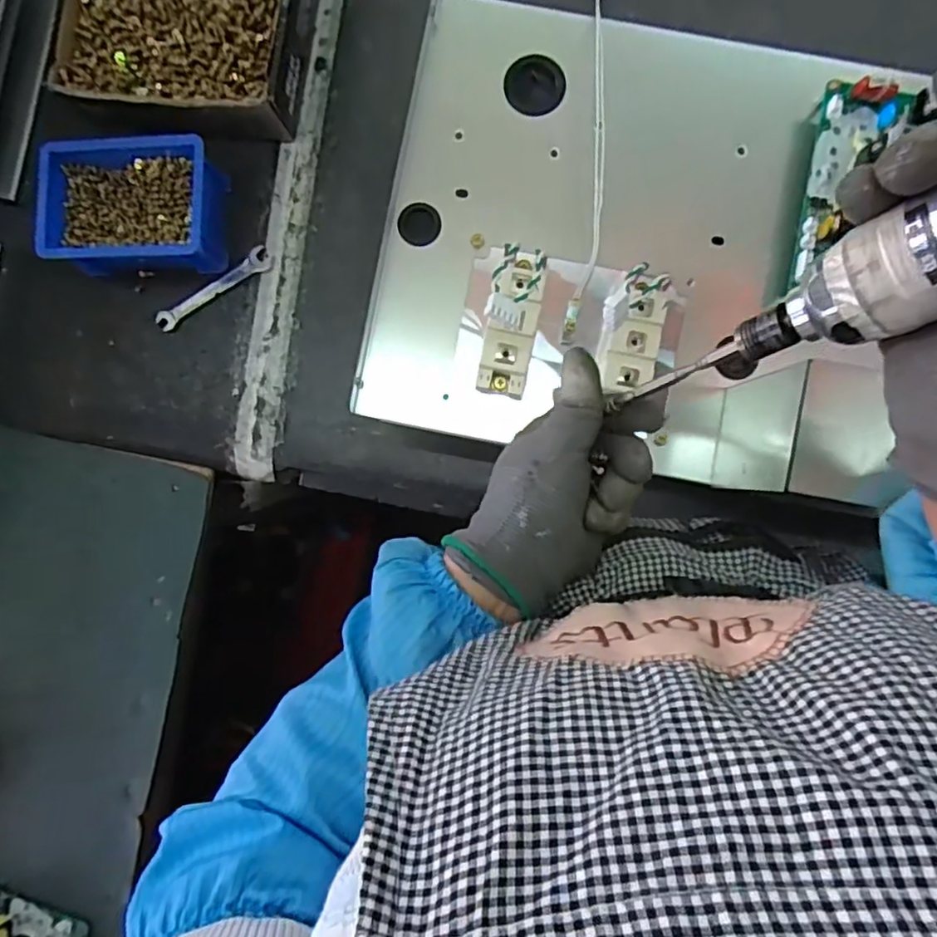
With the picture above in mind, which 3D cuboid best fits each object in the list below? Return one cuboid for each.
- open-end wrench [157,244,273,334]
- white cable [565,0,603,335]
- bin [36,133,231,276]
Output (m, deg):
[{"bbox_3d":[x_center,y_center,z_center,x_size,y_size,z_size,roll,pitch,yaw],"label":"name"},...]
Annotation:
[{"bbox_3d":[-0.230,-0.161,0.555,0.115,0.004,0.026,-29,86,8],"label":"open-end wrench"},{"bbox_3d":[0.086,-0.214,0.425,0.018,0.018,0.242,5,91,9],"label":"white cable"},{"bbox_3d":[-0.292,-0.229,0.540,0.154,0.052,0.110,2,90,9],"label":"bin"}]

